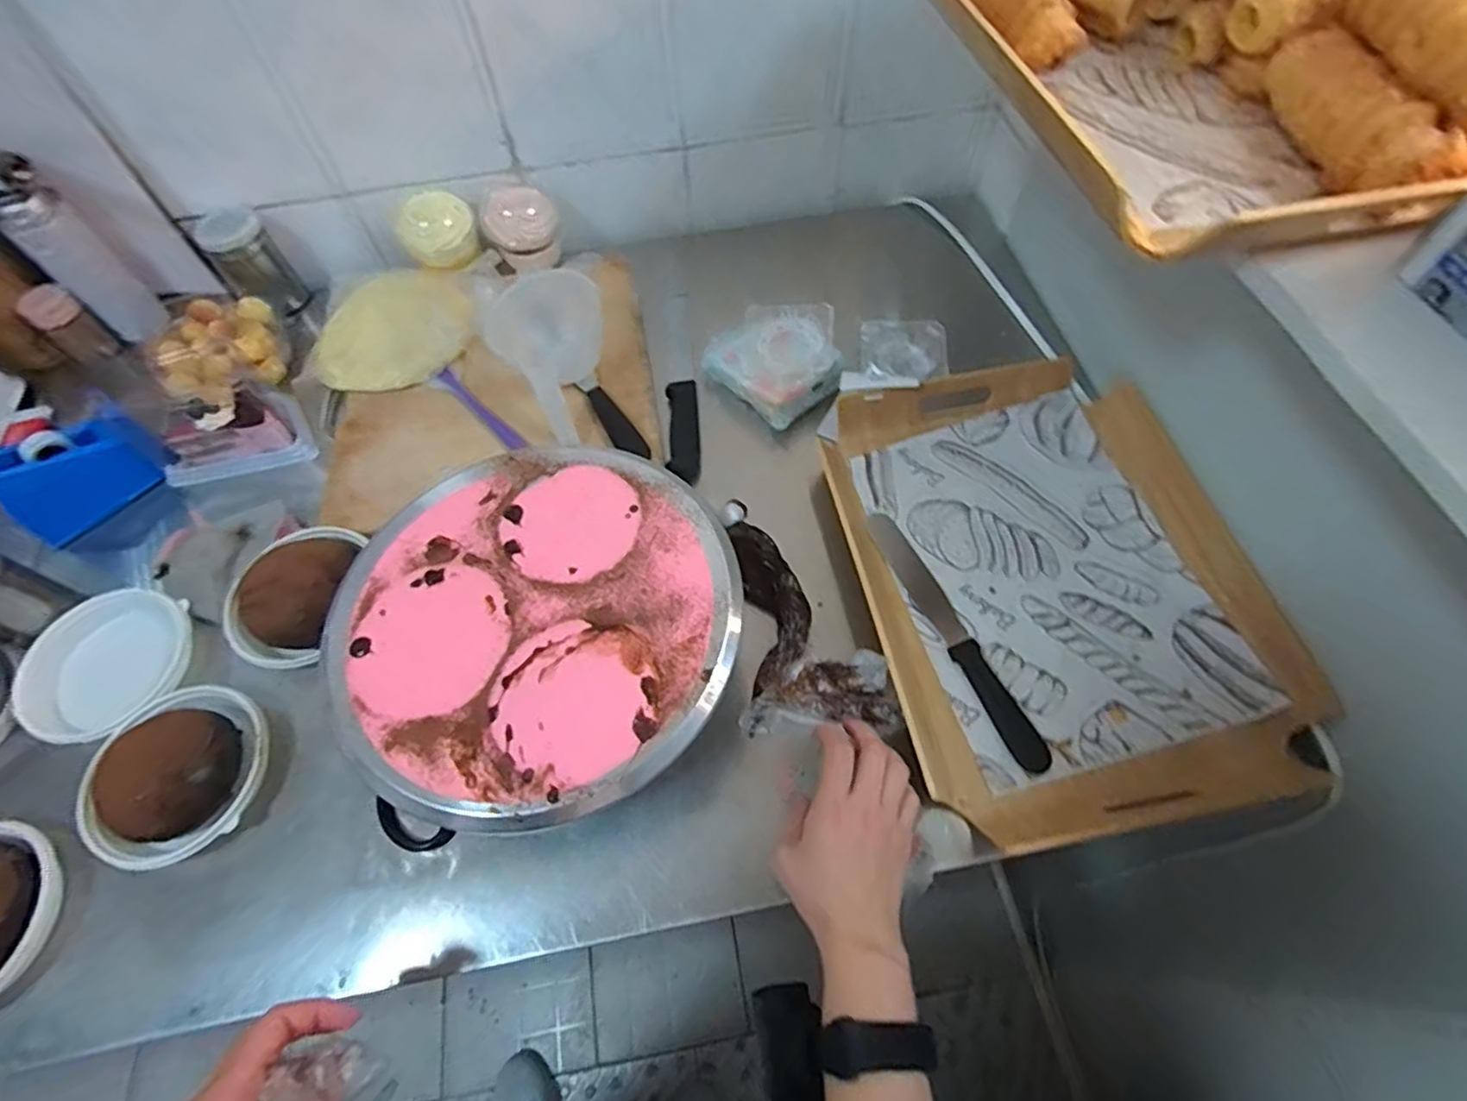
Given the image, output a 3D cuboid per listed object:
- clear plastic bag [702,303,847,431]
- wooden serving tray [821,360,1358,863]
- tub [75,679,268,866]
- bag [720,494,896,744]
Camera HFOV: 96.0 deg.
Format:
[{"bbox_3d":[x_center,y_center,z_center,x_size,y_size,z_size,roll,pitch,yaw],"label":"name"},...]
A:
[{"bbox_3d":[0.052,-0.212,0.728,0.131,0.050,0.134,-38,65,-18],"label":"clear plastic bag"},{"bbox_3d":[0.285,0.017,0.602,0.335,0.043,0.440,-10,60,-3],"label":"wooden serving tray"},{"bbox_3d":[-0.448,0.175,0.526,0.122,0.041,0.134,-1,60,2],"label":"tub"},{"bbox_3d":[0.035,0.064,0.568,0.111,0.047,0.235,-25,63,-10],"label":"bag"}]

